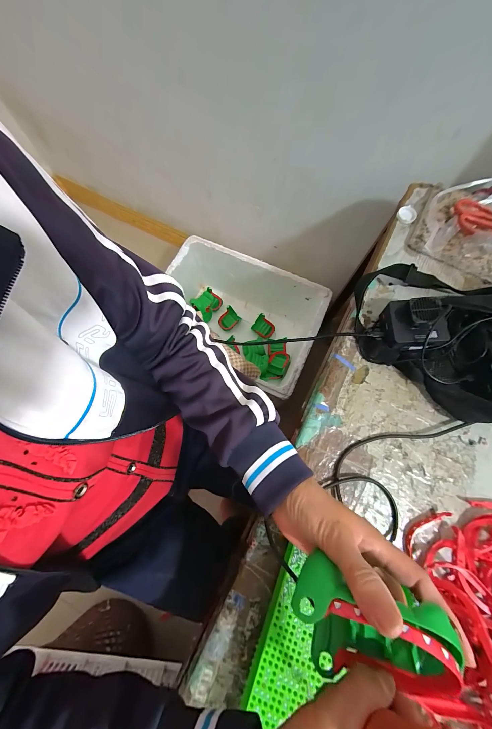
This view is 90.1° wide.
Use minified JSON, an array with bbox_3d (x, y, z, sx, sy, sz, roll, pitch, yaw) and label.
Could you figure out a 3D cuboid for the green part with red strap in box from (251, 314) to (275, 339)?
[{"bbox_3d":[0.085,-0.171,1.135,0.104,0.038,0.087,37,96,-10],"label":"green part with red strap in box"}]

